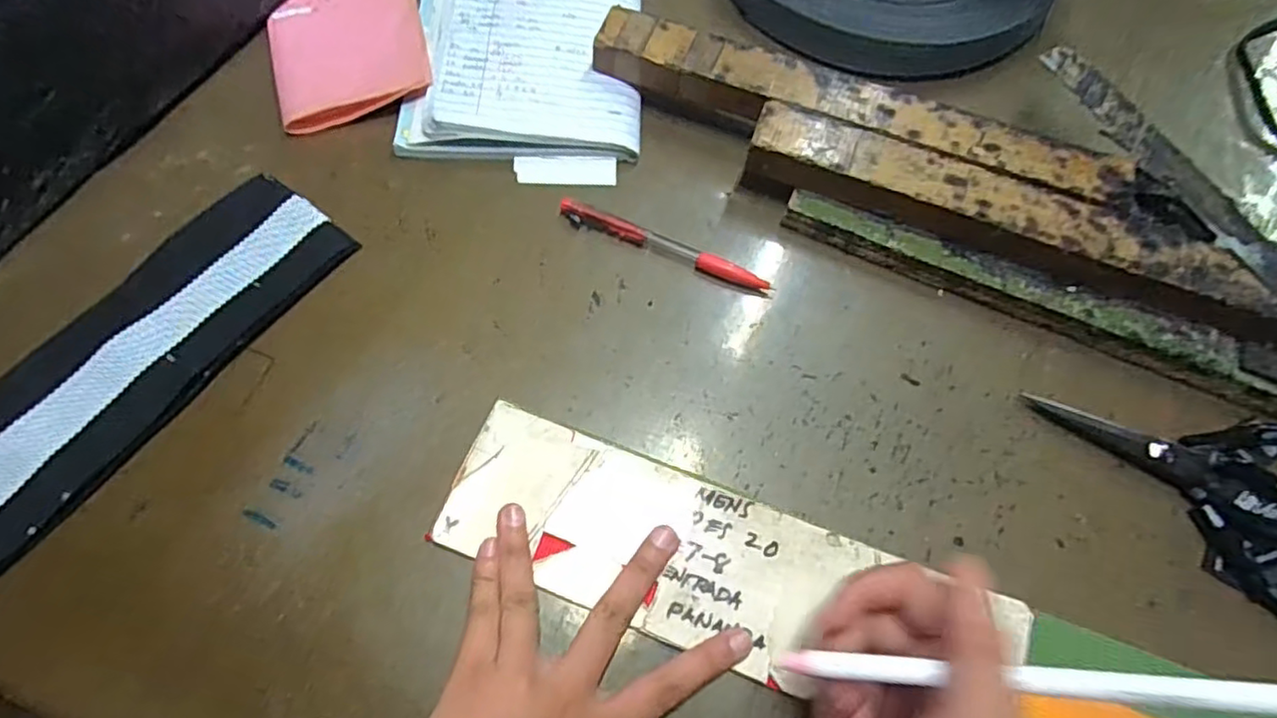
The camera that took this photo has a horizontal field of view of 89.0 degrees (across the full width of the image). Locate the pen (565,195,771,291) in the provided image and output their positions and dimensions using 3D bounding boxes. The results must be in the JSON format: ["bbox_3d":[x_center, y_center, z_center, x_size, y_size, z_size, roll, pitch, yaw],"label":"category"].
[{"bbox_3d":[0.016,-0.068,0.388,0.131,0.008,0.014,20,66,5],"label":"pen"}]

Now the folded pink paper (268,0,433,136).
[{"bbox_3d":[-0.196,-0.221,0.438,0.095,0.012,0.159,-15,68,-10],"label":"folded pink paper"}]

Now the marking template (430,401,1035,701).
[{"bbox_3d":[0.040,0.101,0.310,0.269,0.008,0.075,21,69,6],"label":"marking template"}]

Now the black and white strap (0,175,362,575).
[{"bbox_3d":[-0.271,0.016,0.328,0.073,0.010,0.282,37,68,1],"label":"black and white strap"}]

